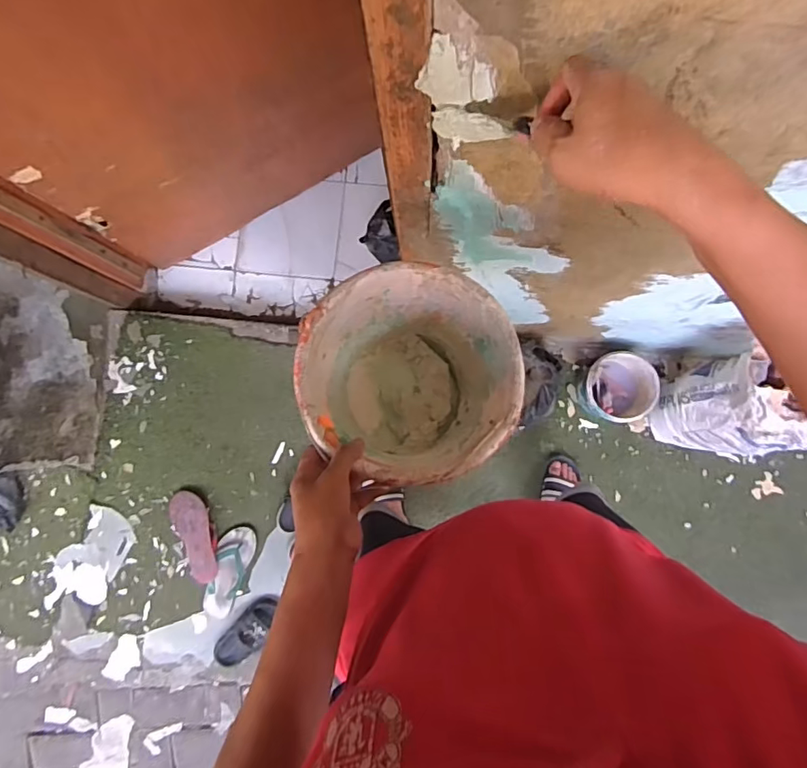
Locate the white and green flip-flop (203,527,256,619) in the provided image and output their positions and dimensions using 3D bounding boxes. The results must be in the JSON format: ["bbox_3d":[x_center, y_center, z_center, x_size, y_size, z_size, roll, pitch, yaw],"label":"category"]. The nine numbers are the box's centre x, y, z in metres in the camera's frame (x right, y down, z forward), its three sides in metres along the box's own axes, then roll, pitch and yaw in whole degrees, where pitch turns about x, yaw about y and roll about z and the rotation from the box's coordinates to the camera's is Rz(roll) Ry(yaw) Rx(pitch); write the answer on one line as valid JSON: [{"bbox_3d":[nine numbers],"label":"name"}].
[{"bbox_3d":[-0.481,0.522,1.442,0.094,0.040,0.275,21,98,5],"label":"white and green flip-flop"}]

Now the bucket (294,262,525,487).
[{"bbox_3d":[0.012,-0.008,0.629,0.230,0.165,0.235,0,85,3],"label":"bucket"}]

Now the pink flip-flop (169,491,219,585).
[{"bbox_3d":[-0.558,0.411,1.422,0.103,0.044,0.247,-25,84,1],"label":"pink flip-flop"}]

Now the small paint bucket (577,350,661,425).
[{"bbox_3d":[0.524,0.012,1.312,0.160,0.166,0.163,0,85,3],"label":"small paint bucket"}]

